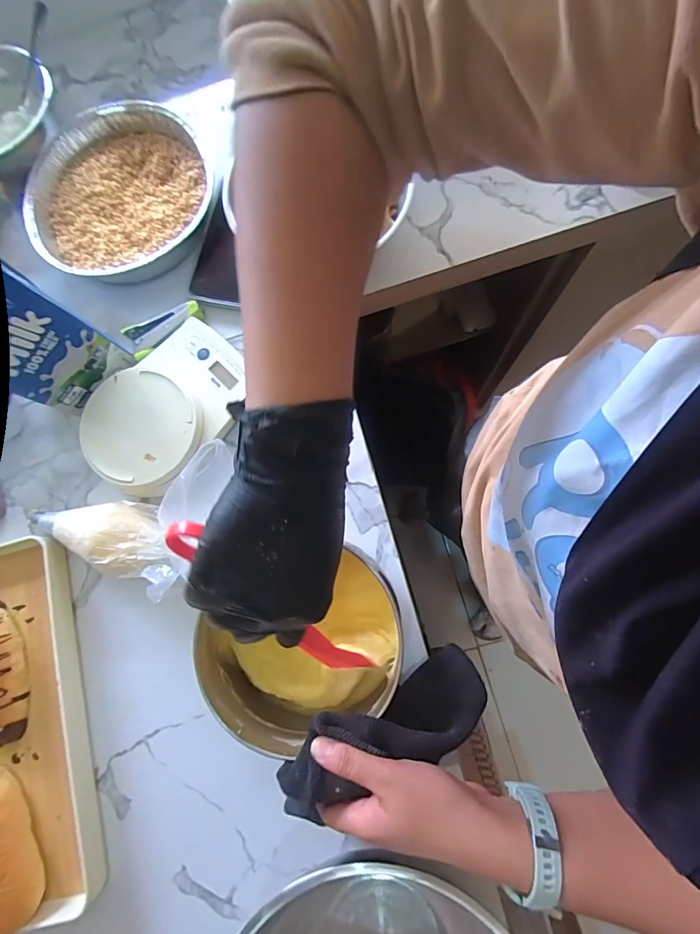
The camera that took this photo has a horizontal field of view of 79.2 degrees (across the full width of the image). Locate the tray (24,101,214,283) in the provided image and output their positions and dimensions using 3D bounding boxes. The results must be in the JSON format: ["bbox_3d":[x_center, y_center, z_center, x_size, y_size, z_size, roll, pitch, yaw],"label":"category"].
[{"bbox_3d":[-0.271,-0.320,0.500,0.217,0.045,0.223,-23,79,2],"label":"tray"}]

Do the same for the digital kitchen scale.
[{"bbox_3d":[-0.194,-0.062,0.453,0.186,0.034,0.128,-45,79,-2],"label":"digital kitchen scale"}]

